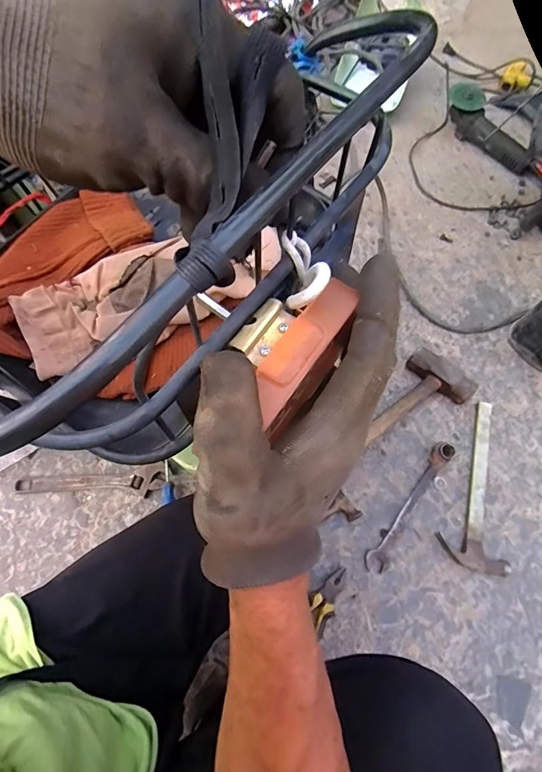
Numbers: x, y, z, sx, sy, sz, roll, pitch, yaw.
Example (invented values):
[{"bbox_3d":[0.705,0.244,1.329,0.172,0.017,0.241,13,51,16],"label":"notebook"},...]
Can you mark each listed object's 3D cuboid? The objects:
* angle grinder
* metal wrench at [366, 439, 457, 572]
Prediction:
[{"bbox_3d":[0.601,-0.714,1.114,0.078,0.093,0.303,-29,73,-11],"label":"angle grinder"},{"bbox_3d":[0.266,0.214,0.747,0.039,0.041,0.260,36,74,11],"label":"metal wrench"}]

